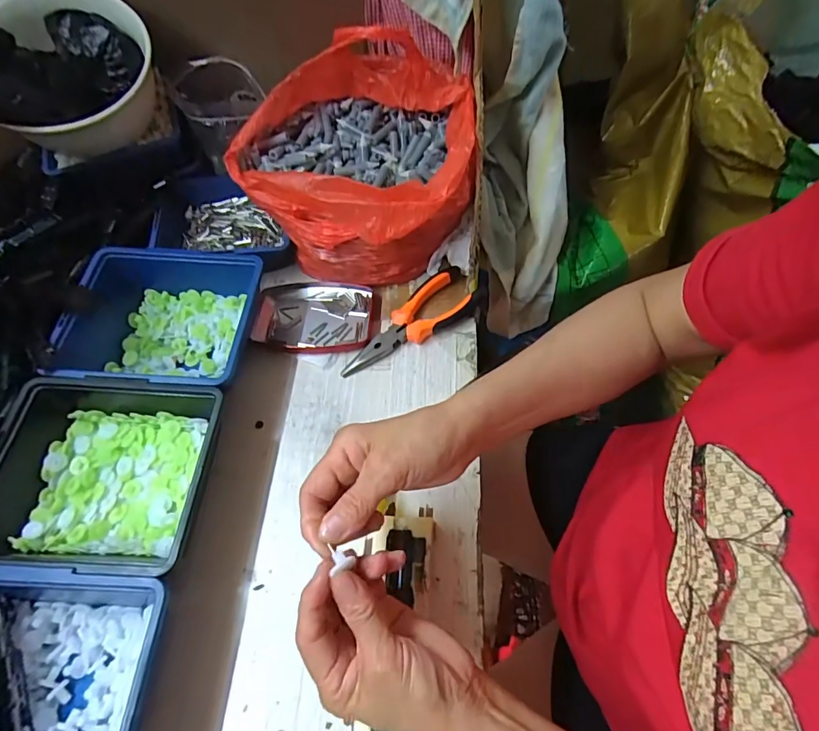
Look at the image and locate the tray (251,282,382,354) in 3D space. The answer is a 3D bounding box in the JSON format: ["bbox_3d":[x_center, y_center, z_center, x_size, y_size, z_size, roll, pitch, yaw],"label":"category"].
[{"bbox_3d":[-0.096,-0.047,0.484,0.125,0.019,0.083,4,60,7],"label":"tray"}]

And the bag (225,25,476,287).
[{"bbox_3d":[-0.042,-0.222,0.478,0.229,0.147,0.232,38,69,23],"label":"bag"}]

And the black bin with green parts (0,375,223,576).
[{"bbox_3d":[-0.240,0.088,0.369,0.163,0.060,0.143,0,60,5],"label":"black bin with green parts"}]

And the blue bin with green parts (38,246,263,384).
[{"bbox_3d":[-0.230,-0.036,0.447,0.163,0.070,0.147,-1,59,4],"label":"blue bin with green parts"}]

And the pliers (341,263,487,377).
[{"bbox_3d":[0.002,-0.041,0.461,0.159,0.026,0.053,-35,63,-15],"label":"pliers"}]

